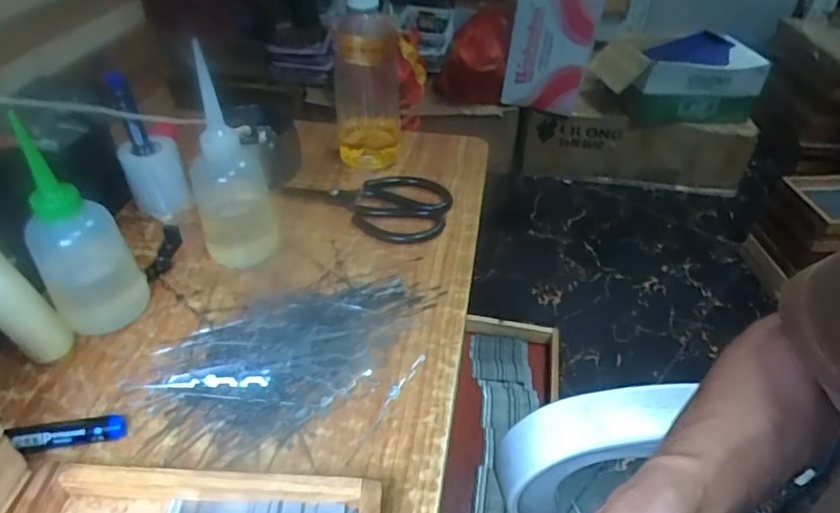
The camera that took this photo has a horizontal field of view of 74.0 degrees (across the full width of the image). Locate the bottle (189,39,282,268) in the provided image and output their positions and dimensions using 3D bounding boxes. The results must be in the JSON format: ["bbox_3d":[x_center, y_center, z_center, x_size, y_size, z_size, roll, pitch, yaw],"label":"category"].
[{"bbox_3d":[-0.162,-0.075,0.465,0.062,0.173,0.050,-13,42,-15],"label":"bottle"}]

